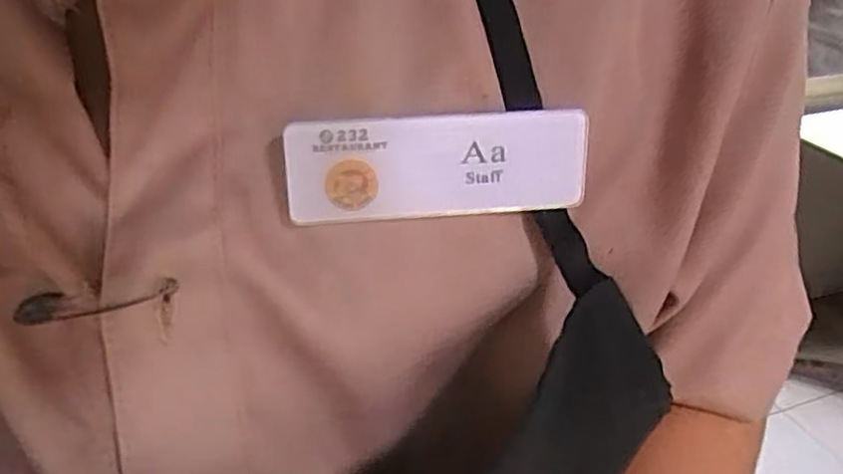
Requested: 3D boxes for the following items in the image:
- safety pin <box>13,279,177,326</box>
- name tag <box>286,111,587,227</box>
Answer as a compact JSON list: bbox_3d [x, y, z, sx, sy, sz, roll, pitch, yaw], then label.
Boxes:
[{"bbox_3d":[-0.077,0.015,0.166,0.036,0.007,0.008,-4,34,-10],"label":"safety pin"},{"bbox_3d":[0.004,-0.018,0.176,0.075,0.026,0.006,-3,15,-9],"label":"name tag"}]

